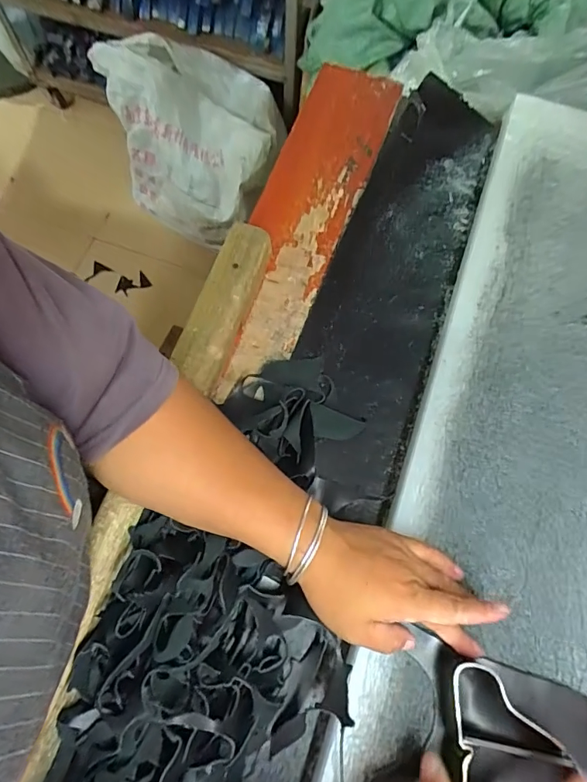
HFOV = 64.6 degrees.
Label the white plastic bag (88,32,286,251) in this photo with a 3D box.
[{"bbox_3d":[-0.282,-0.714,1.376,0.499,0.476,0.392,10,72,5],"label":"white plastic bag"}]

